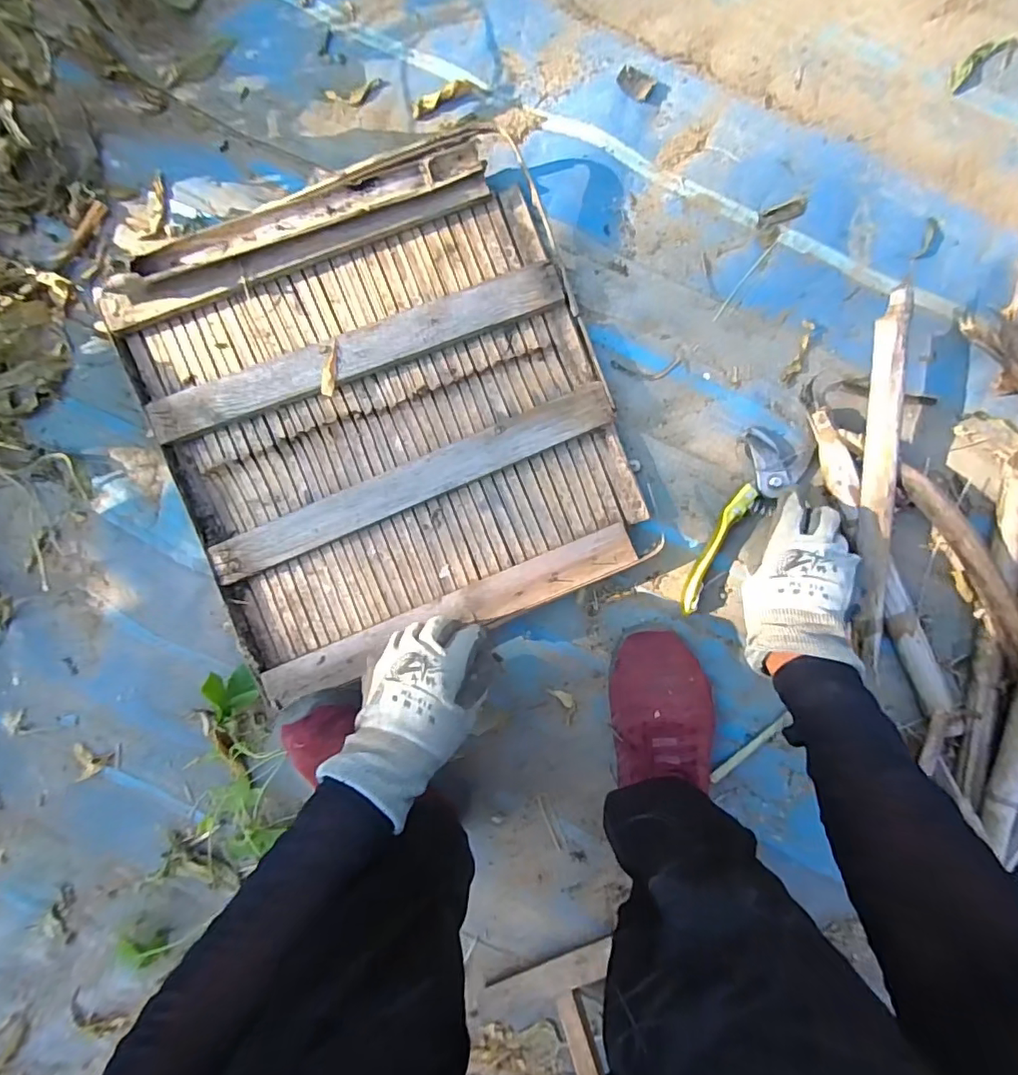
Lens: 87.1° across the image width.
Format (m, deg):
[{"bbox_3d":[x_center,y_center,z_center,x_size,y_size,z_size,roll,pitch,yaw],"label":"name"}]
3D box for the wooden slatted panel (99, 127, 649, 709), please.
[{"bbox_3d":[-0.116,-0.106,0.488,0.395,0.042,0.399,-23,93,5],"label":"wooden slatted panel"}]

